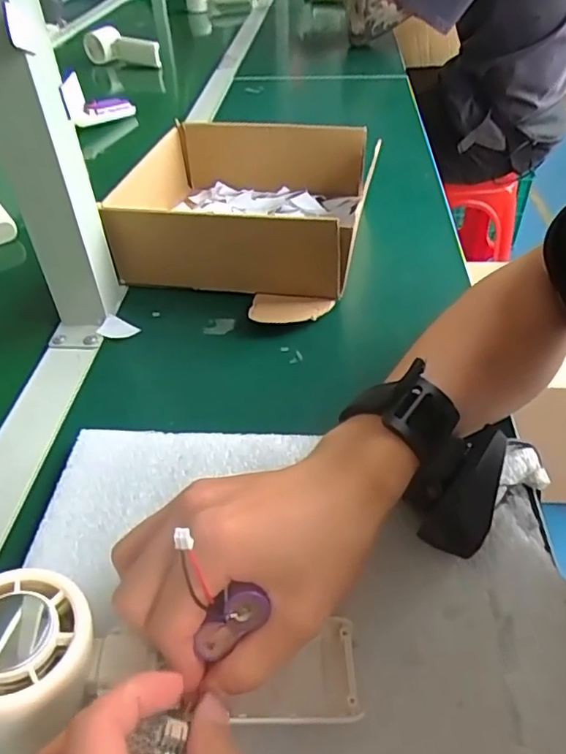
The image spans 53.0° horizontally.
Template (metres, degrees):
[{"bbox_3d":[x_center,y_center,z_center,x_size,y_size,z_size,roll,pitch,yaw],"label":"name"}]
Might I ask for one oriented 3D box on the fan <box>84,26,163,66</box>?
[{"bbox_3d":[-0.322,-0.641,1.115,0.176,0.084,0.045,13,45,20],"label":"fan"}]

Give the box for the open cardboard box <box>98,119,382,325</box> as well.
[{"bbox_3d":[-0.033,-0.157,0.529,0.205,0.079,0.254,7,43,11],"label":"open cardboard box"}]

